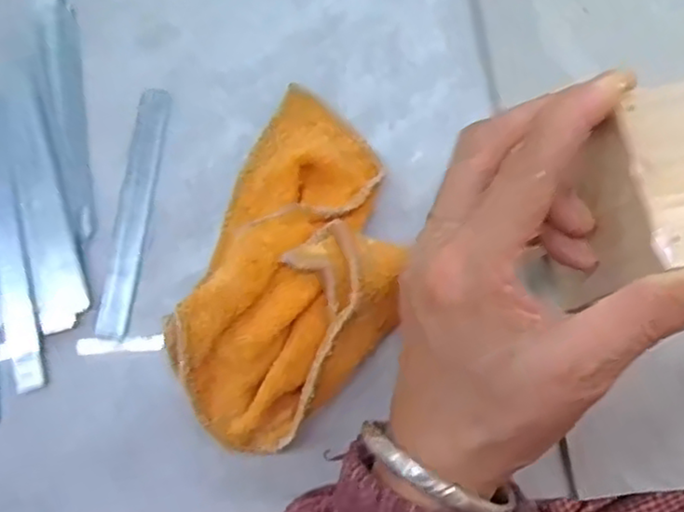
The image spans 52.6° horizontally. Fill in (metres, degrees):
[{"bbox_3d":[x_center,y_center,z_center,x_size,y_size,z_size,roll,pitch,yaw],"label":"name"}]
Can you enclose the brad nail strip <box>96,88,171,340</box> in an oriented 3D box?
[{"bbox_3d":[-0.095,-0.021,0.316,0.014,0.004,0.116,8,80,2],"label":"brad nail strip"}]

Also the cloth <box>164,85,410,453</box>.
[{"bbox_3d":[-0.022,0.001,0.294,0.079,0.039,0.156,17,80,3],"label":"cloth"}]

